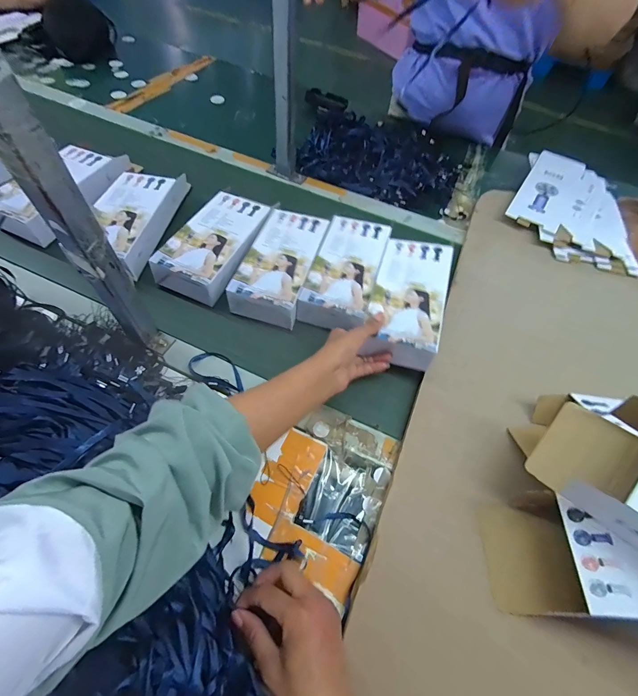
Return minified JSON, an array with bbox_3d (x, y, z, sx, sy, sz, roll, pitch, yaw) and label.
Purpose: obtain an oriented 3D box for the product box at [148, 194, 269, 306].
[{"bbox_3d":[-0.160,-0.167,0.537,0.111,0.048,0.194,27,64,11],"label":"product box"}]

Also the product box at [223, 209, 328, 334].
[{"bbox_3d":[-0.058,-0.132,0.530,0.098,0.048,0.193,16,63,6],"label":"product box"}]

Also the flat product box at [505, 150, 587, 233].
[{"bbox_3d":[0.471,-0.330,0.683,0.096,0.006,0.280,32,65,14],"label":"flat product box"}]

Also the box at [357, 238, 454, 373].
[{"bbox_3d":[0.126,-0.075,0.477,0.102,0.051,0.195,12,65,4],"label":"box"}]

